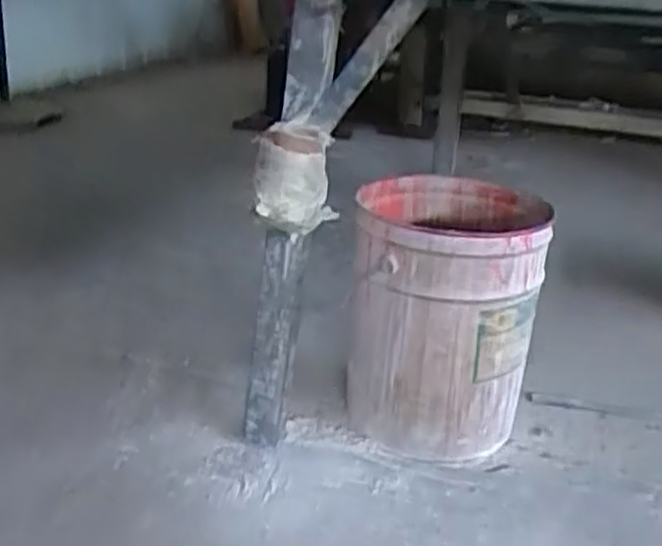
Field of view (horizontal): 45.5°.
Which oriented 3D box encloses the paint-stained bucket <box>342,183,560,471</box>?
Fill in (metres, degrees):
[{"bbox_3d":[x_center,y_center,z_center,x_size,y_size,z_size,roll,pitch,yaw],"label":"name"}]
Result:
[{"bbox_3d":[0.181,0.064,1.307,0.283,0.385,0.324,8,24,8],"label":"paint-stained bucket"}]

